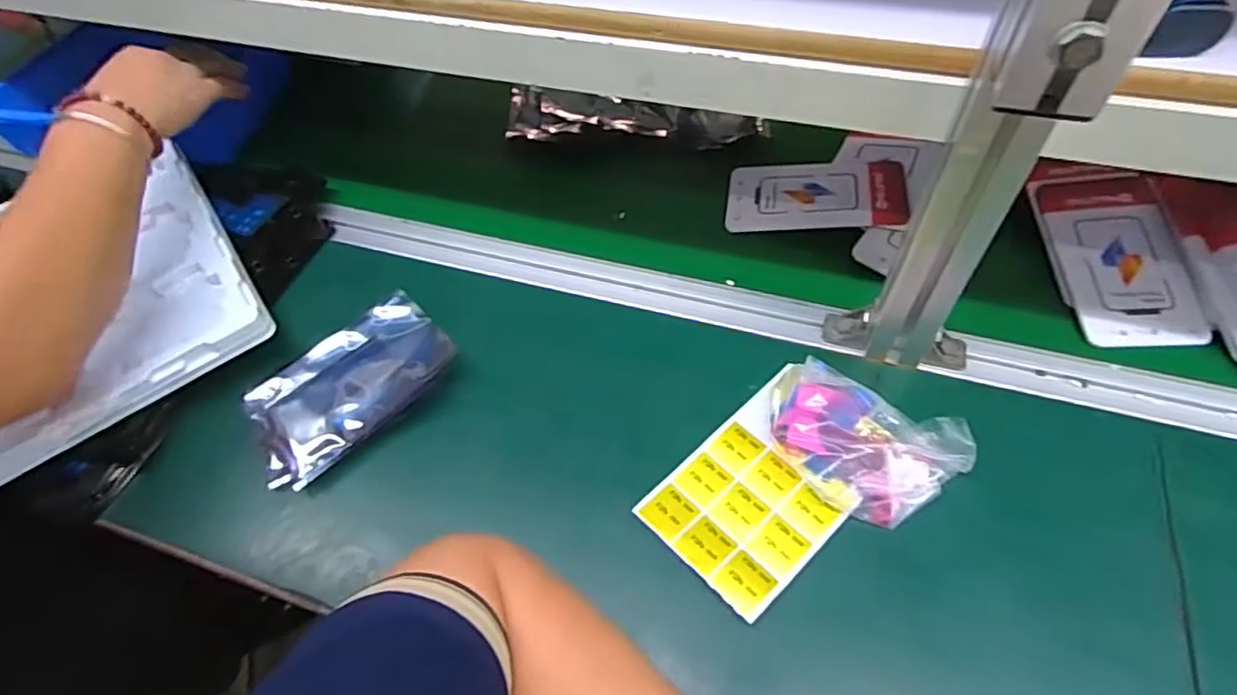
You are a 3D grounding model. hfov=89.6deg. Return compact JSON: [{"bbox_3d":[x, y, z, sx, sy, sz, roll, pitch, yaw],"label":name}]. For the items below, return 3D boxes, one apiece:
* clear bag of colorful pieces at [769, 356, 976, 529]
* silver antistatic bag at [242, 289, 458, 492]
[{"bbox_3d":[0.165,0.064,0.437,0.129,0.028,0.084,34,64,24],"label":"clear bag of colorful pieces"},{"bbox_3d":[-0.209,0.028,0.485,0.158,0.014,0.093,-40,61,-21],"label":"silver antistatic bag"}]

